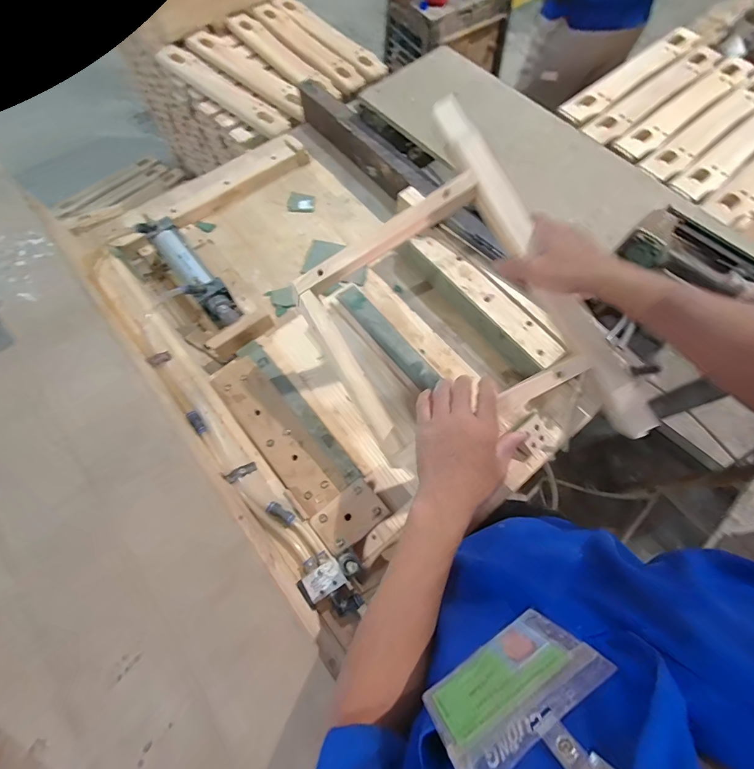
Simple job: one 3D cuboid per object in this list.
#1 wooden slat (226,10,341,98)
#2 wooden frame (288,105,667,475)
[{"bbox_3d":[-0.283,-0.973,1.075,0.075,0.034,0.454,-40,75,-14],"label":"wooden slat"},{"bbox_3d":[0.090,-0.076,0.477,0.310,0.032,0.455,-31,86,7],"label":"wooden frame"}]

